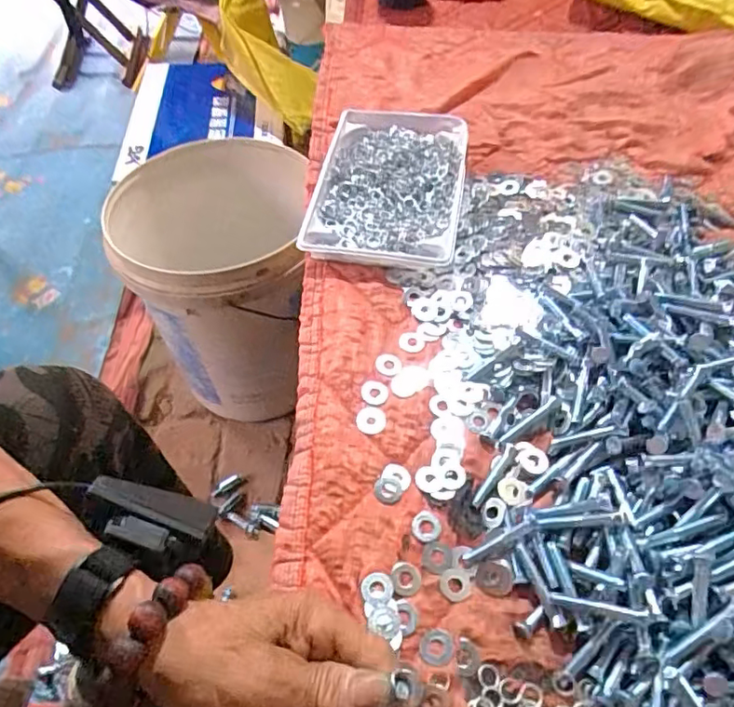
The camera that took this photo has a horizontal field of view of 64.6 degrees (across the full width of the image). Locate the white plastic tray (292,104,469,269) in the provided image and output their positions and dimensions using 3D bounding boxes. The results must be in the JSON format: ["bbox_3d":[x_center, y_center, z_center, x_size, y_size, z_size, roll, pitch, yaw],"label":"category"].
[{"bbox_3d":[0.024,-0.185,0.633,0.158,0.028,0.232,5,55,7],"label":"white plastic tray"}]

